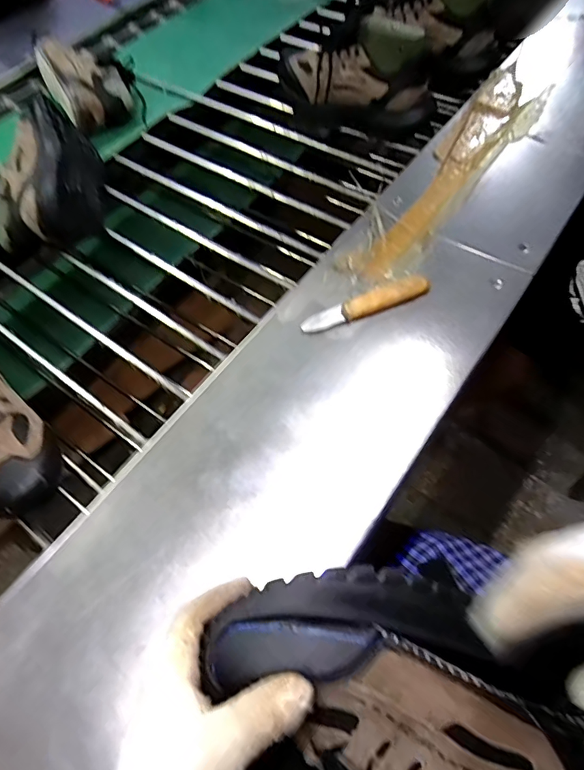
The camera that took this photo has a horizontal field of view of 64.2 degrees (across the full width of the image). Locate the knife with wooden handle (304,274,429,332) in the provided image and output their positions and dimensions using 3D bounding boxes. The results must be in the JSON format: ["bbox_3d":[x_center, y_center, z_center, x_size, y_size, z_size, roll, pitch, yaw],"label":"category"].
[{"bbox_3d":[0.088,-0.097,0.554,0.158,0.024,0.019,-18,58,-8],"label":"knife with wooden handle"}]

